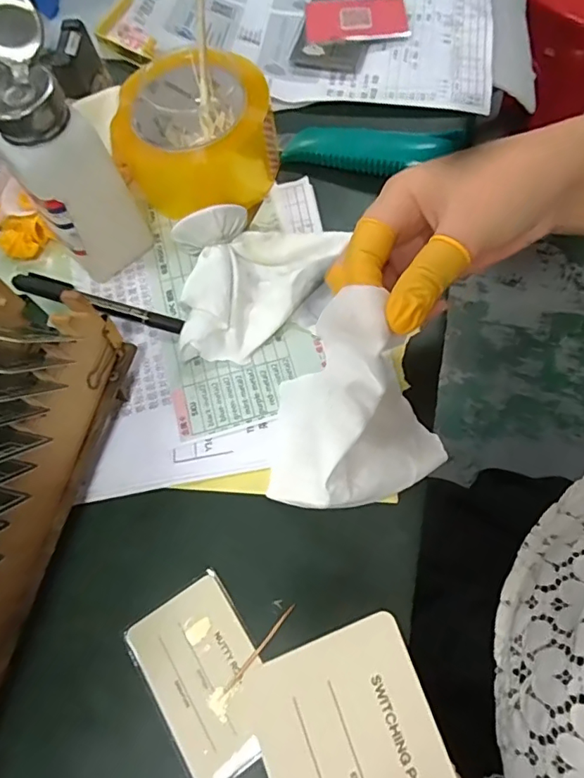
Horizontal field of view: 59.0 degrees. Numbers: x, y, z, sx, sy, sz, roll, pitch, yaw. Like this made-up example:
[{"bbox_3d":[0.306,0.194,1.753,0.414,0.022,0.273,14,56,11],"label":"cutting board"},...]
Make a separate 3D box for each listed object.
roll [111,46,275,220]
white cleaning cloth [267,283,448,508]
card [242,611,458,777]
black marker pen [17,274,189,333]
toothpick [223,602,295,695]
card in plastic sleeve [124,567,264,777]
[{"bbox_3d":[-0.070,-0.184,0.373,0.106,0.061,0.106,-1,67,3],"label":"roll"},{"bbox_3d":[0.035,0.011,0.264,0.092,0.093,0.086,3,68,4],"label":"white cleaning cloth"},{"bbox_3d":[0.023,0.118,0.156,0.053,0.004,0.082,-18,75,-15],"label":"card"},{"bbox_3d":[-0.133,-0.060,0.353,0.128,0.010,0.016,18,70,10],"label":"black marker pen"},{"bbox_3d":[-0.016,0.134,0.267,0.004,0.004,0.053,37,74,16],"label":"toothpick"},{"bbox_3d":[-0.044,0.146,0.264,0.058,0.004,0.085,-34,67,-11],"label":"card in plastic sleeve"}]

